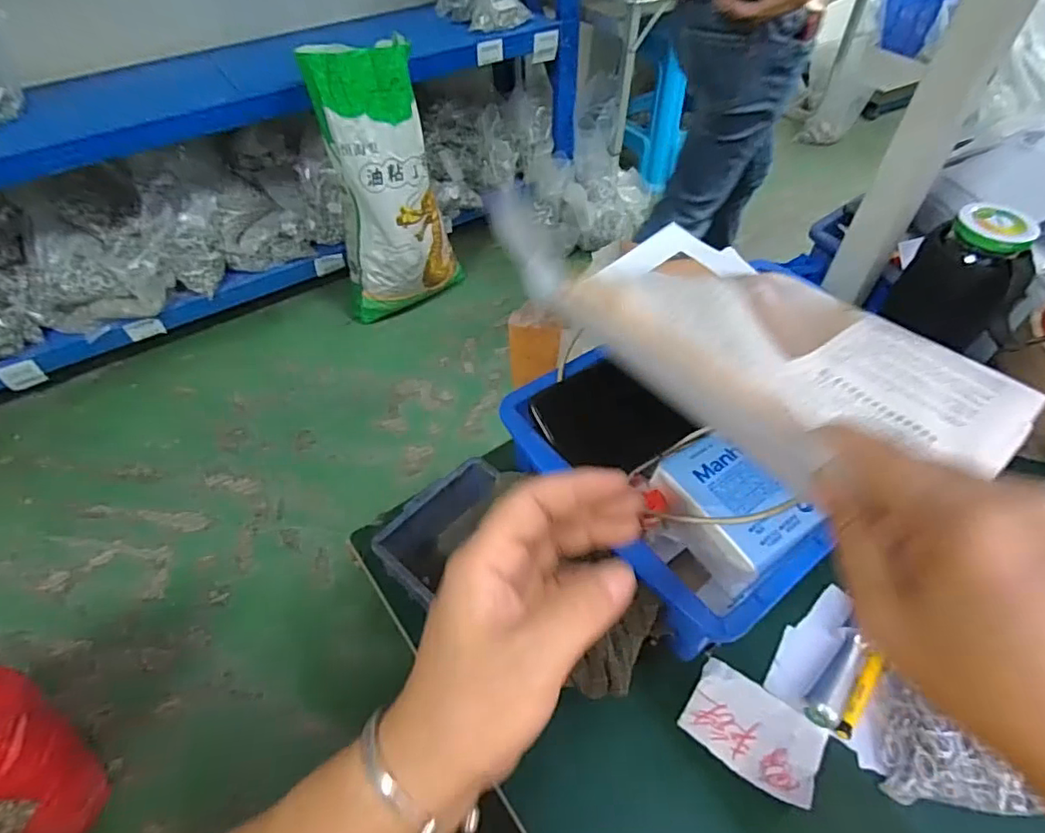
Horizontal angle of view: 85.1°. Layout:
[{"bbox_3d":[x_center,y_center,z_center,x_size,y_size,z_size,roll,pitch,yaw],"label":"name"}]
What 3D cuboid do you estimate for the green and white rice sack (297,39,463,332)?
[{"bbox_3d":[-0.341,-0.559,1.460,0.316,0.654,0.138,-10,50,-8],"label":"green and white rice sack"}]

